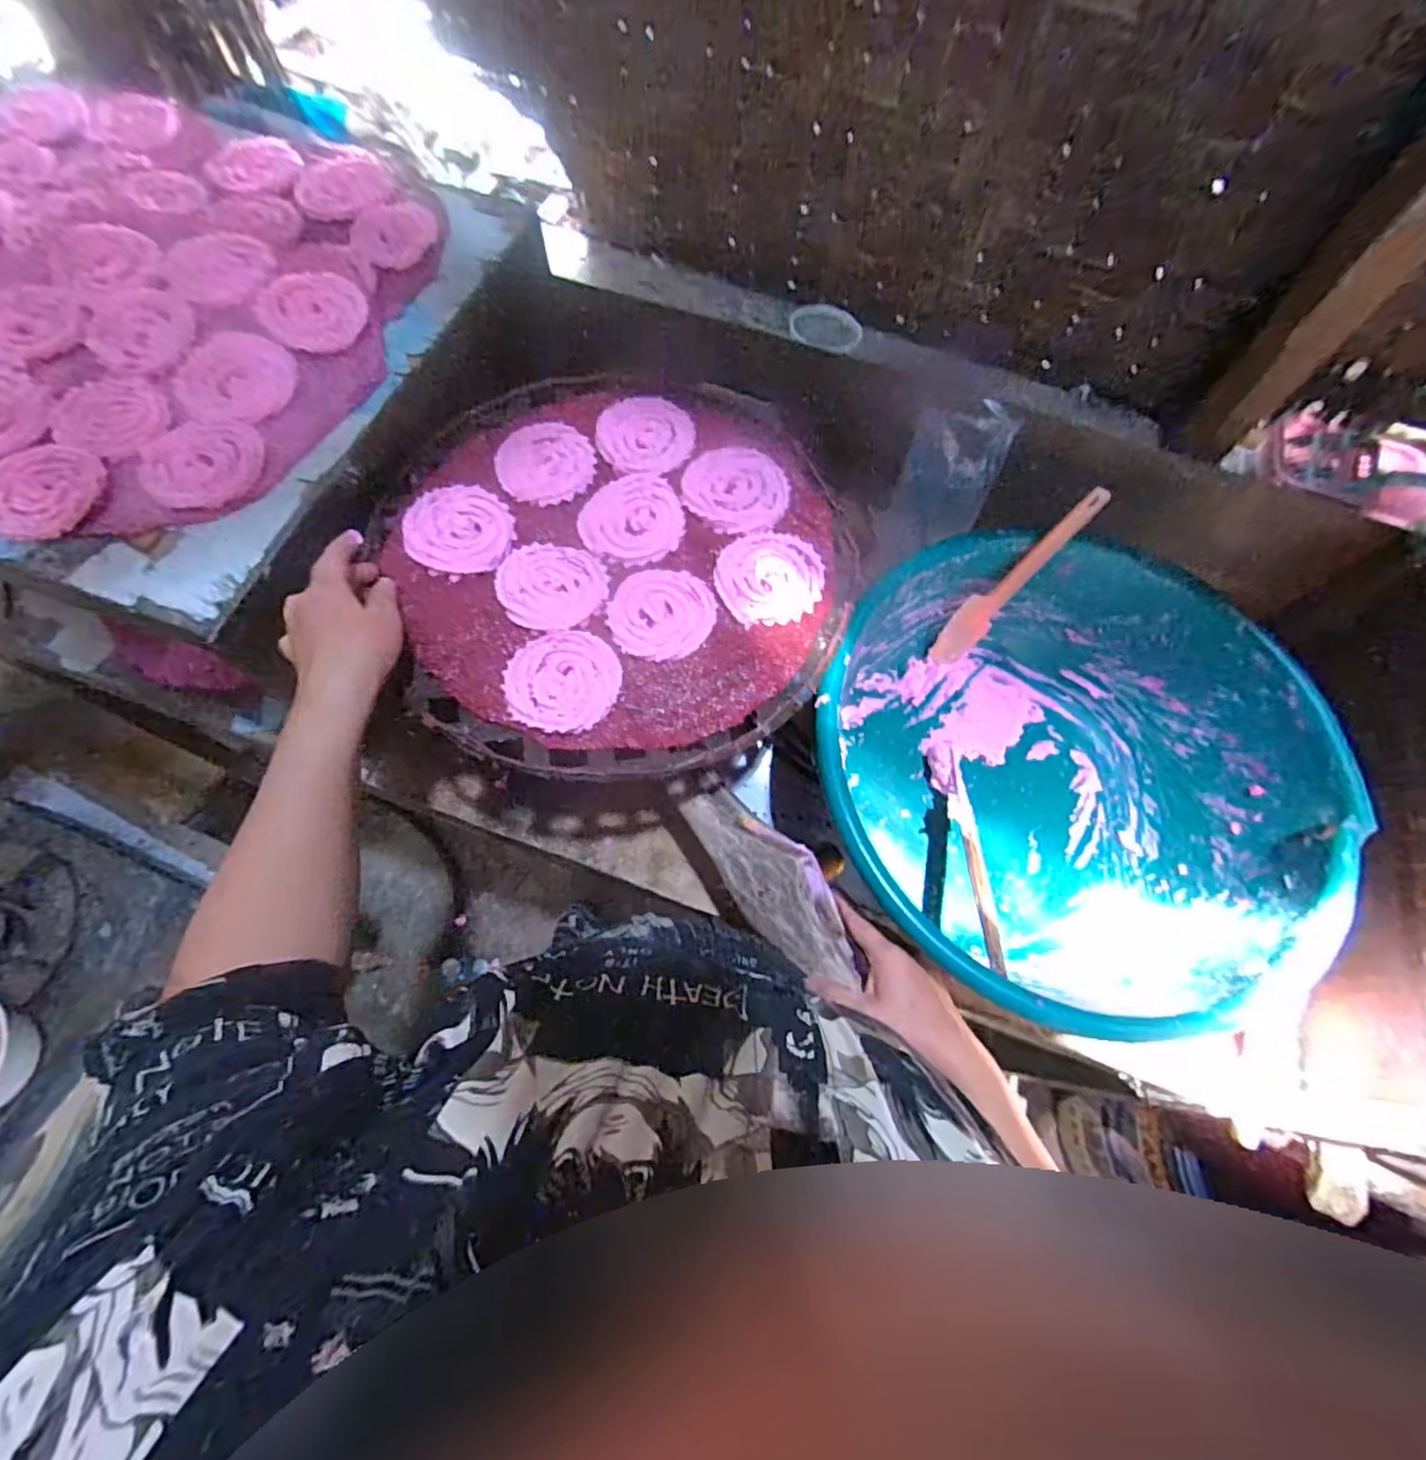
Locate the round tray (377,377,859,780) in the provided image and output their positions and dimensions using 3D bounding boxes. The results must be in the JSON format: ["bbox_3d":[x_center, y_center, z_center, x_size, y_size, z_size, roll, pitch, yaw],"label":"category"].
[{"bbox_3d":[-0.067,-0.145,0.507,0.348,0.018,0.375,1,69,-2],"label":"round tray"}]

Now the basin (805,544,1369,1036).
[{"bbox_3d":[0.295,0.028,0.581,0.406,0.207,0.421,1,69,-2],"label":"basin"}]

